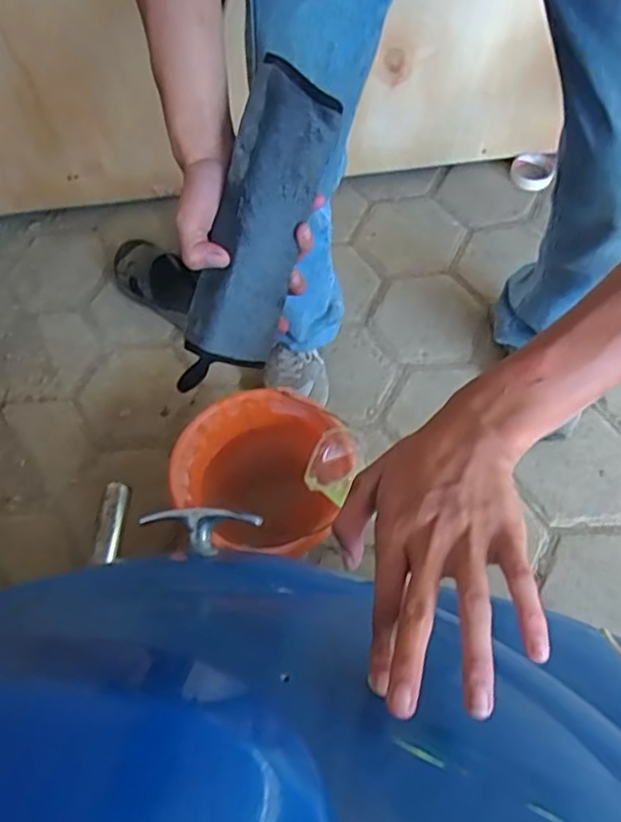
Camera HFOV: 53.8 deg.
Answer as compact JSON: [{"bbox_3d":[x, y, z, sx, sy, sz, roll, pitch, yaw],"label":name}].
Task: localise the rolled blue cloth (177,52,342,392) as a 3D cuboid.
[{"bbox_3d":[-0.046,-0.134,0.488,0.061,0.062,0.256,21,101,14],"label":"rolled blue cloth"}]

